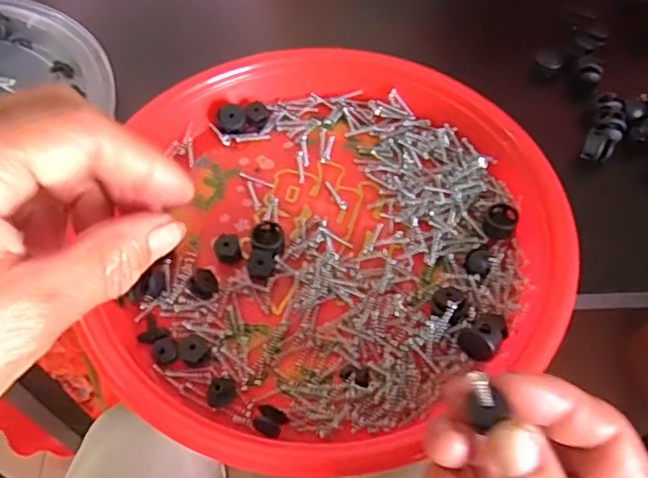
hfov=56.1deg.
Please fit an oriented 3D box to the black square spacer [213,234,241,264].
[{"bbox_3d":[-0.049,0.005,0.309,0.012,0.011,0.011,-6,56,-4],"label":"black square spacer"}]

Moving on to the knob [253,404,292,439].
[{"bbox_3d":[-0.023,0.077,0.259,0.012,0.010,0.012,21,59,13],"label":"knob"}]

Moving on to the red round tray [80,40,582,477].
[{"bbox_3d":[0.011,-0.009,0.311,0.214,0.025,0.235,0,56,0],"label":"red round tray"}]

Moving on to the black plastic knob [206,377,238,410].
[{"bbox_3d":[-0.045,0.067,0.268,0.013,0.007,0.013,-21,59,-14],"label":"black plastic knob"}]

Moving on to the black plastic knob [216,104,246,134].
[{"bbox_3d":[-0.054,-0.070,0.355,0.016,0.016,0.007,-13,17,-6],"label":"black plastic knob"}]

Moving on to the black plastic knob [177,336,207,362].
[{"bbox_3d":[-0.059,0.051,0.278,0.012,0.007,0.013,0,56,0],"label":"black plastic knob"}]

